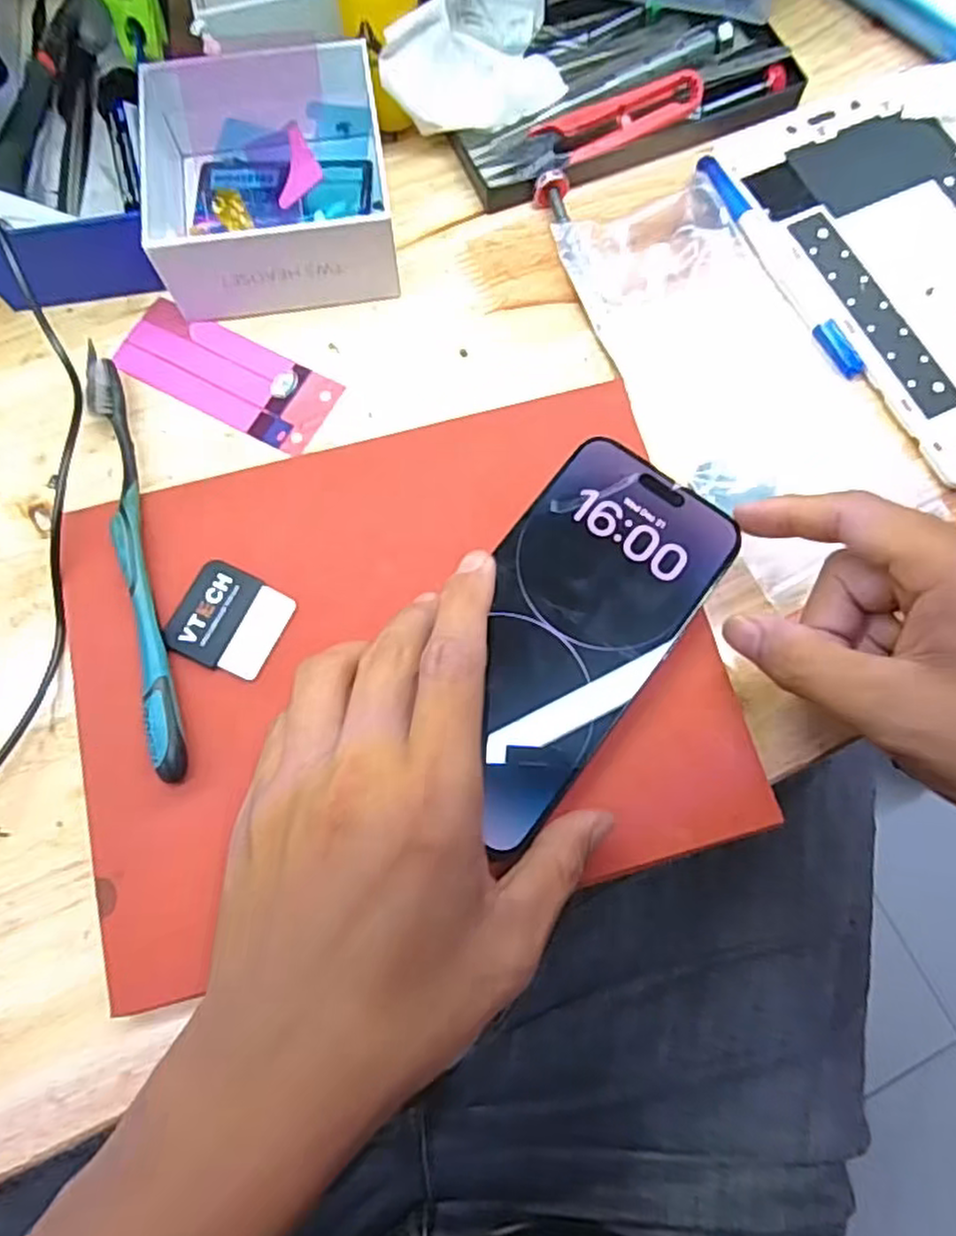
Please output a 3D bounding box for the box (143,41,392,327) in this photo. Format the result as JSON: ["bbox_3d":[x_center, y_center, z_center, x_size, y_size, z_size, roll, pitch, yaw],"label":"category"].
[{"bbox_3d":[-0.092,-0.201,0.318,0.104,0.045,0.118,-10,76,-2],"label":"box"}]

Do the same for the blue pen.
[{"bbox_3d":[0.140,-0.166,0.325,0.013,0.006,0.130,-27,77,-6],"label":"blue pen"}]

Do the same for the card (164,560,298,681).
[{"bbox_3d":[-0.098,0.002,0.278,0.041,0.006,0.039,25,77,7],"label":"card"}]

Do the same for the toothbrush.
[{"bbox_3d":[-0.138,-0.026,0.282,0.013,0.014,0.185,-16,76,-3],"label":"toothbrush"}]

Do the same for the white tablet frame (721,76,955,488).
[{"bbox_3d":[0.215,-0.168,0.329,0.120,0.004,0.203,-25,77,-6],"label":"white tablet frame"}]

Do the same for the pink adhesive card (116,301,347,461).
[{"bbox_3d":[-0.114,-0.110,0.318,0.100,0.004,0.040,27,76,6],"label":"pink adhesive card"}]

